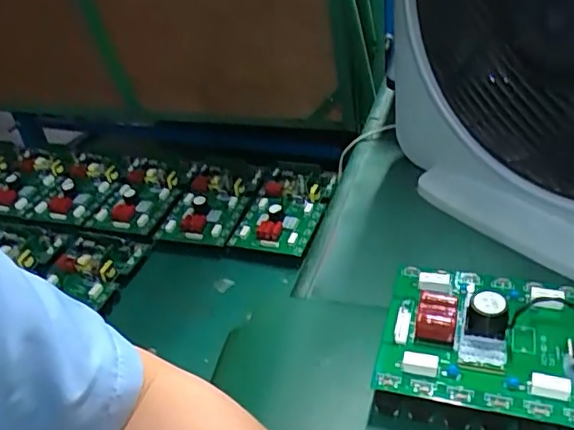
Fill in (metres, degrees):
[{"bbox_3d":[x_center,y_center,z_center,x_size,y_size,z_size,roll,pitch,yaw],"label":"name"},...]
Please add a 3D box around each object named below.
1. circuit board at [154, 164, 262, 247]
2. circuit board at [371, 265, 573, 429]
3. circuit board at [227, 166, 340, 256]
[{"bbox_3d":[-0.134,-0.029,1.044,0.143,0.028,0.221,0,36,11],"label":"circuit board"},{"bbox_3d":[0.186,0.092,0.409,0.234,0.054,0.128,6,38,18],"label":"circuit board"},{"bbox_3d":[-0.001,-0.016,1.007,0.140,0.031,0.216,6,38,18],"label":"circuit board"}]

